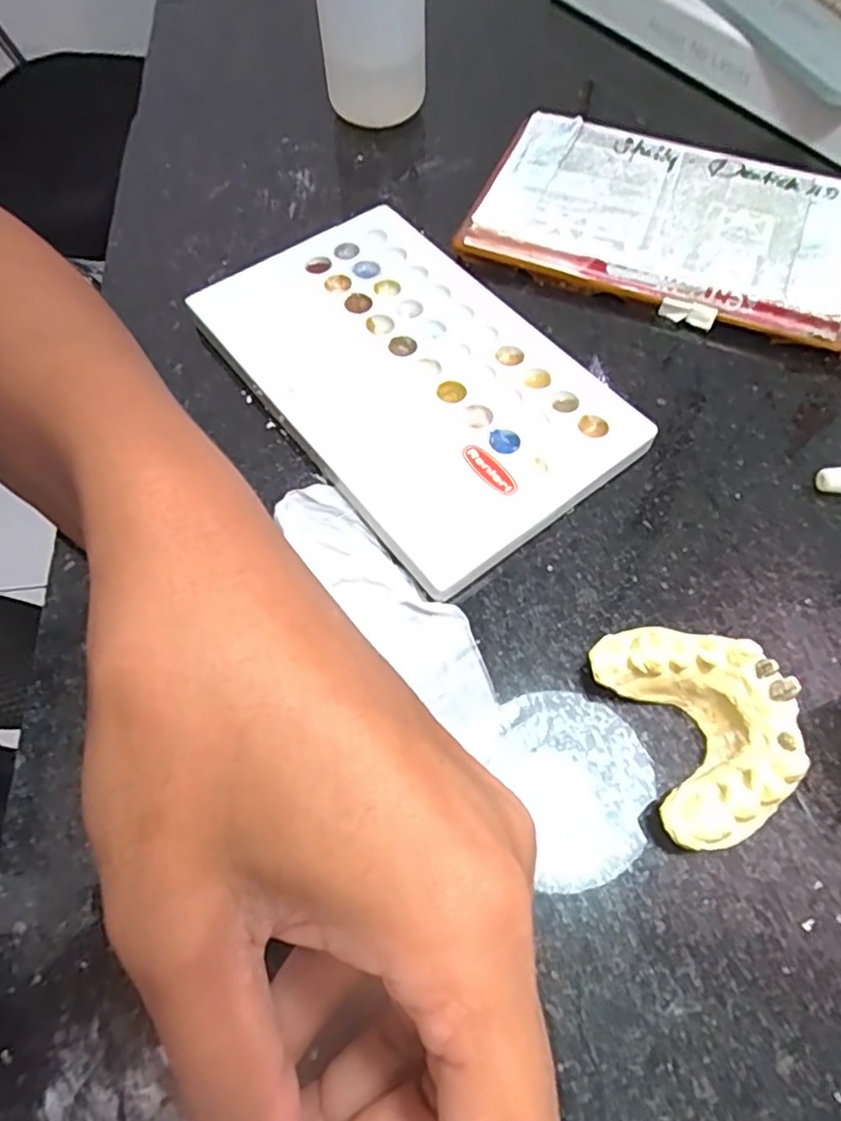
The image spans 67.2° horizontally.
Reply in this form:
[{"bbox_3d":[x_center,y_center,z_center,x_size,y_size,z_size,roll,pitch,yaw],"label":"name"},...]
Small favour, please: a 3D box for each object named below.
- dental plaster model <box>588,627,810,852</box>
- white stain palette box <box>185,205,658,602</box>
[{"bbox_3d":[0.072,0.041,0.162,0.037,0.026,0.054,-16,65,-7],"label":"dental plaster model"},{"bbox_3d":[-0.004,-0.066,0.225,0.091,0.012,0.150,-36,68,-15],"label":"white stain palette box"}]

